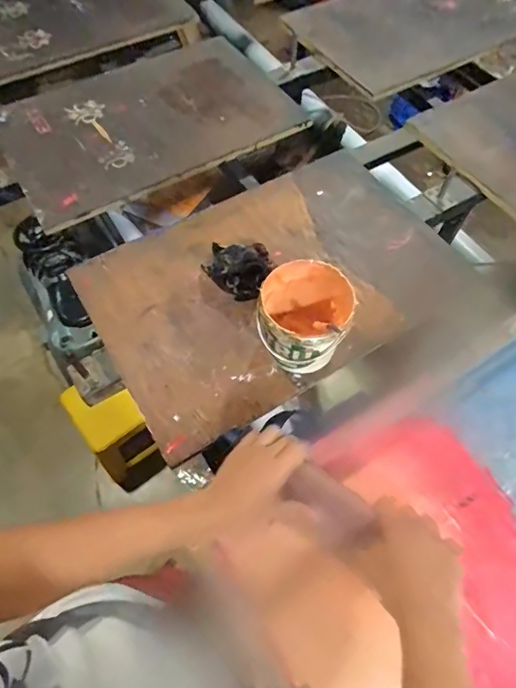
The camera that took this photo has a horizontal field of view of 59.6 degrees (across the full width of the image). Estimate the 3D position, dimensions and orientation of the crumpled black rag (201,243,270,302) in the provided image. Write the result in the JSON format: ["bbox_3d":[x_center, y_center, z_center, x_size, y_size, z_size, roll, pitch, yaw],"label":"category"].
[{"bbox_3d":[-0.037,-0.124,0.741,0.106,0.045,0.098,1,59,0],"label":"crumpled black rag"}]

